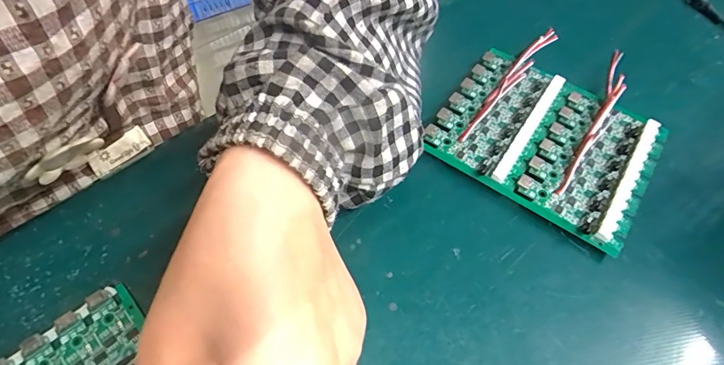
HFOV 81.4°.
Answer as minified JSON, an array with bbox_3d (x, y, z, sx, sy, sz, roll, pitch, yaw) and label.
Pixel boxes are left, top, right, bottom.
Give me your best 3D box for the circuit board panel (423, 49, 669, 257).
[{"bbox_3d":[0.114,-0.027,0.265,0.124,0.018,0.100,32,63,16],"label":"circuit board panel"}]

